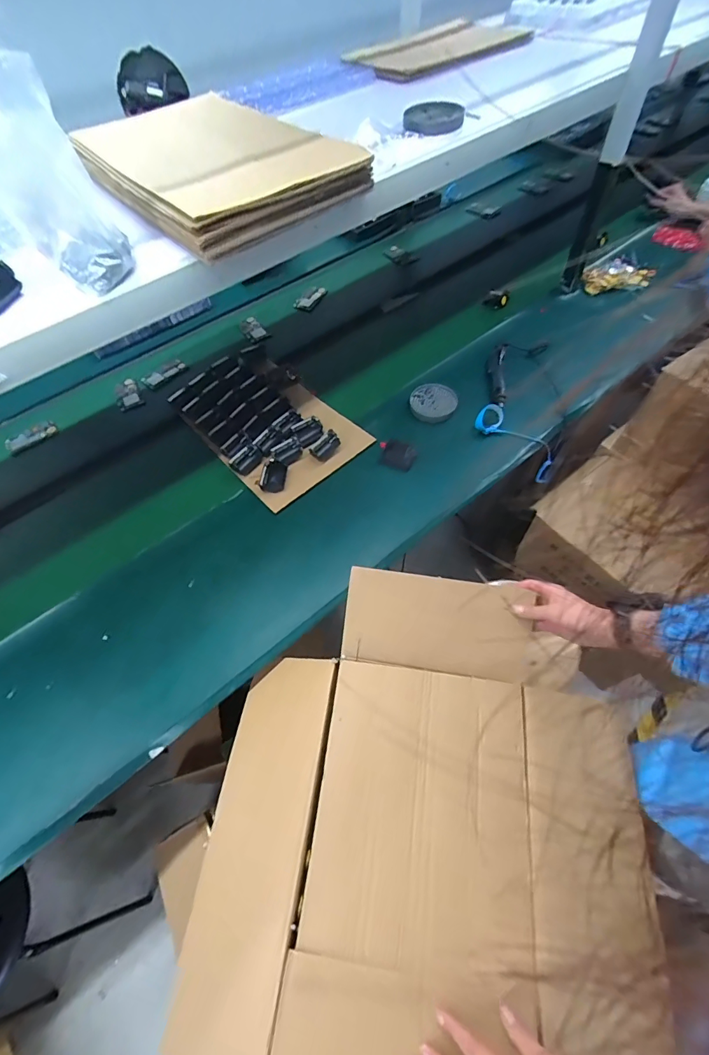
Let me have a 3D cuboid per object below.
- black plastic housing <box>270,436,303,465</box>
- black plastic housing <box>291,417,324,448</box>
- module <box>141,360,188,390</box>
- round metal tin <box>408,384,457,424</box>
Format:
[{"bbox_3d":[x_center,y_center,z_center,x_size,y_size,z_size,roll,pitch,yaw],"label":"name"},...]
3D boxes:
[{"bbox_3d":[-0.159,-0.182,0.985,0.071,0.020,0.062,-35,63,-16],"label":"black plastic housing"},{"bbox_3d":[-0.113,-0.233,1.005,0.071,0.032,0.055,-33,62,-15],"label":"black plastic housing"},{"bbox_3d":[-0.550,-0.445,1.207,0.126,0.017,0.050,-41,65,-19],"label":"module"},{"bbox_3d":[0.199,-0.312,1.041,0.115,0.020,0.124,-2,59,3],"label":"round metal tin"}]

